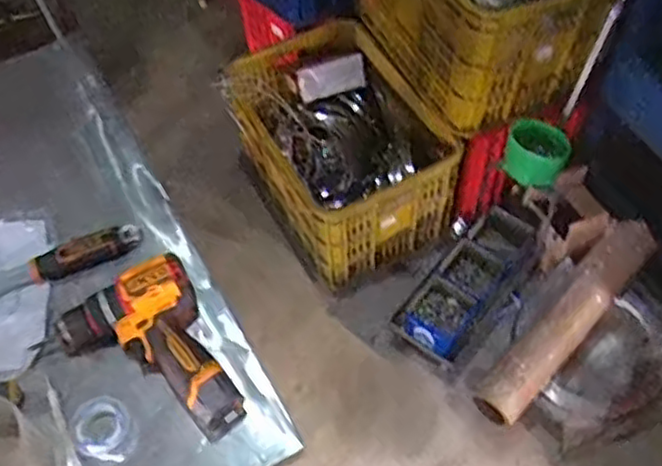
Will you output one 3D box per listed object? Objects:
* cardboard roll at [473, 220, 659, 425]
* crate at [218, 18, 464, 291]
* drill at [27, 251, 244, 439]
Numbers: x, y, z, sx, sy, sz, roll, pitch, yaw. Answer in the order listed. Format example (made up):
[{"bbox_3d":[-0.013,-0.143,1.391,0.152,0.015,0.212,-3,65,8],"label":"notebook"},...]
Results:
[{"bbox_3d":[0.474,0.159,1.397,0.102,0.082,0.538,38,66,24],"label":"cardboard roll"},{"bbox_3d":[0.008,-0.219,1.632,0.346,0.267,0.561,-29,59,-15],"label":"crate"},{"bbox_3d":[-0.200,0.140,0.763,0.178,0.058,0.211,-30,60,-16],"label":"drill"}]

